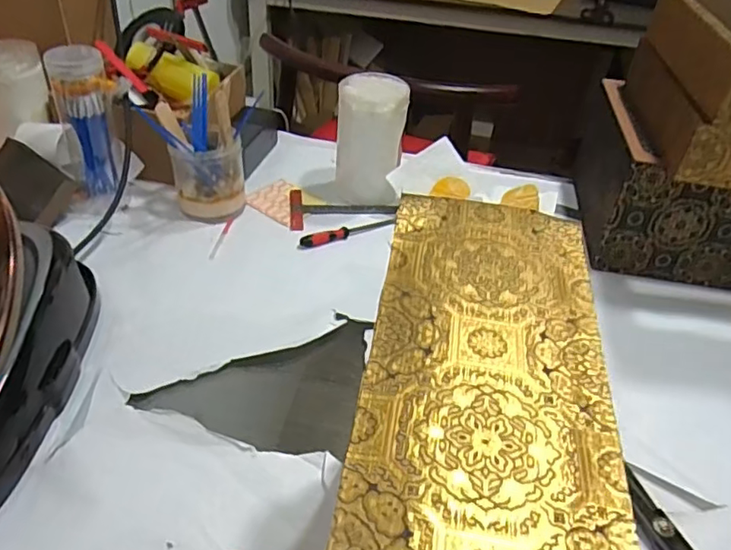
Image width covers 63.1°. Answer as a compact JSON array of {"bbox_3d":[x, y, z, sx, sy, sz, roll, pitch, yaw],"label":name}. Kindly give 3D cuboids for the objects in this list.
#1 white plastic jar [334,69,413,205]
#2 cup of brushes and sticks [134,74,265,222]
[{"bbox_3d":[0.007,-0.168,0.741,0.081,0.144,0.087,3,40,-3],"label":"white plastic jar"},{"bbox_3d":[-0.190,-0.147,0.706,0.098,0.137,0.090,28,45,24],"label":"cup of brushes and sticks"}]

